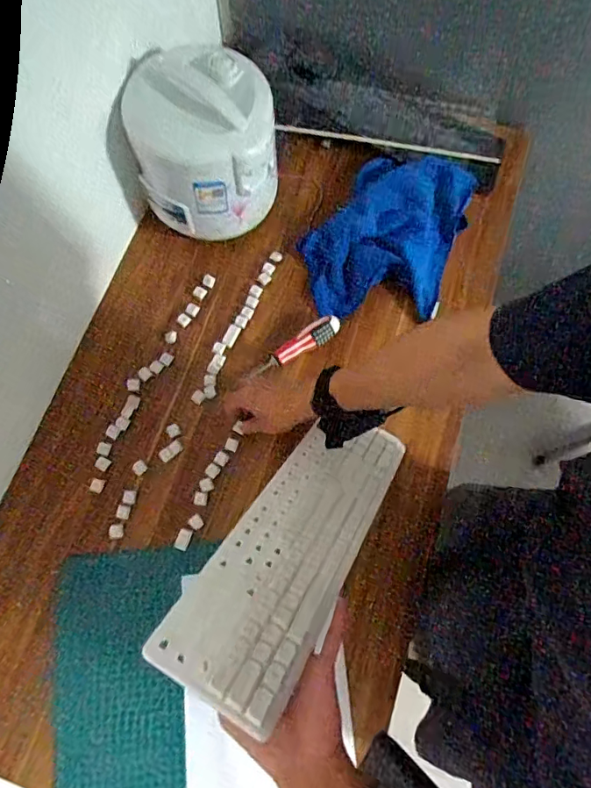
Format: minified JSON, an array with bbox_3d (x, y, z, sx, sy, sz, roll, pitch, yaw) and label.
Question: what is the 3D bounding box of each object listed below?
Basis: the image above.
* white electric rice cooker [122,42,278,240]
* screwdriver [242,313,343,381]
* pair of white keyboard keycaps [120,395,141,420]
[{"bbox_3d":[-0.136,-0.368,0.756,0.206,0.194,0.190,-13,75,-4],"label":"white electric rice cooker"},{"bbox_3d":[-0.015,-0.061,0.770,0.190,0.031,0.034,-32,77,-5],"label":"screwdriver"},{"bbox_3d":[-0.248,0.019,0.751,0.019,0.006,0.038,16,75,4],"label":"pair of white keyboard keycaps"}]

